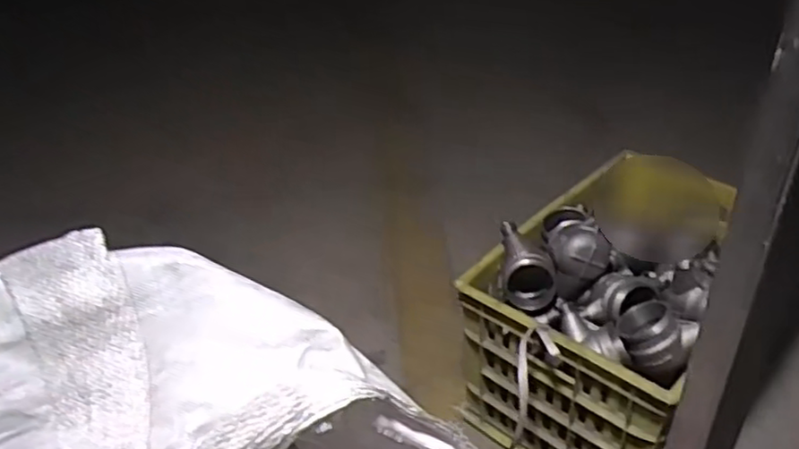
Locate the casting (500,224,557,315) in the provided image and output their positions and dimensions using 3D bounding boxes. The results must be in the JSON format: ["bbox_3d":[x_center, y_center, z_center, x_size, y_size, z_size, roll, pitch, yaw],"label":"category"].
[{"bbox_3d":[0.197,0.066,1.062,0.076,0.100,0.109,-5,37,-1],"label":"casting"}]

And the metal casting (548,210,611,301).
[{"bbox_3d":[0.272,0.040,1.044,0.089,0.102,0.110,11,40,20],"label":"metal casting"}]

